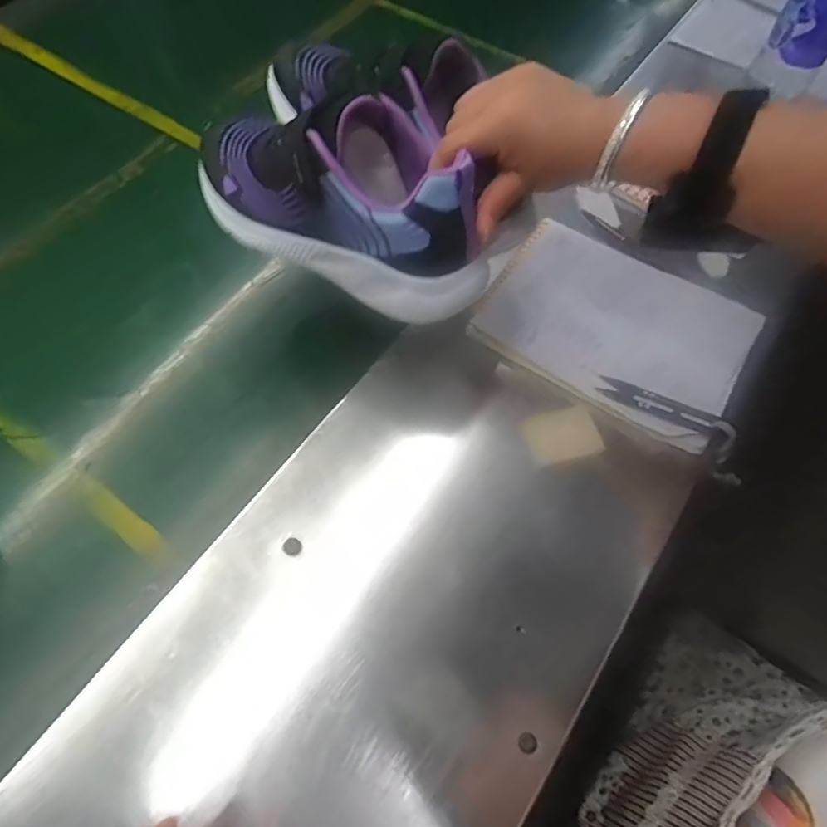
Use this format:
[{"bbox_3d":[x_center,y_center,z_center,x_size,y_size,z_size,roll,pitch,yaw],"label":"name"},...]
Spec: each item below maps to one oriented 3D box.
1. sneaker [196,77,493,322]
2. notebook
[{"bbox_3d":[-0.054,-0.159,0.372,0.232,0.101,0.088,28,66,14],"label":"sneaker"},{"bbox_3d":[0.176,-0.077,0.474,0.207,0.017,0.159,34,74,9],"label":"notebook"}]

